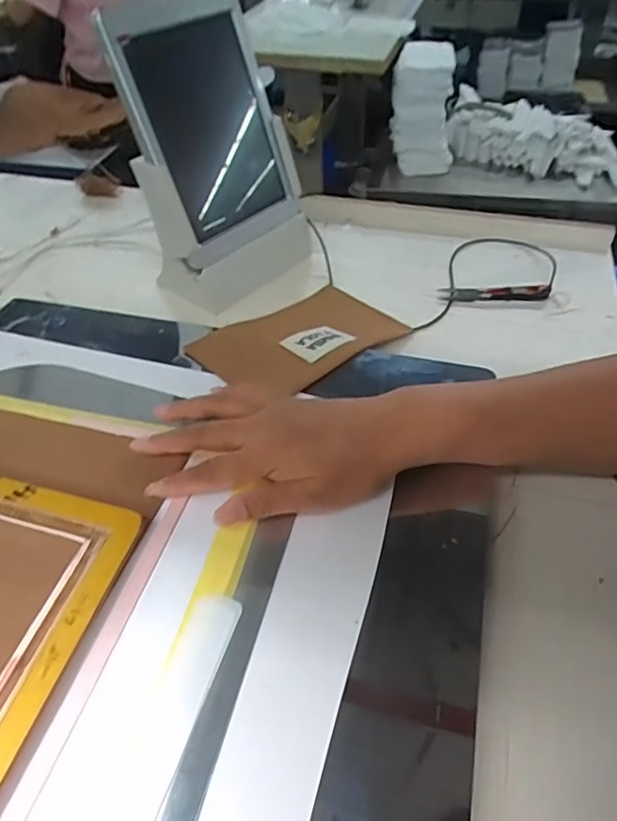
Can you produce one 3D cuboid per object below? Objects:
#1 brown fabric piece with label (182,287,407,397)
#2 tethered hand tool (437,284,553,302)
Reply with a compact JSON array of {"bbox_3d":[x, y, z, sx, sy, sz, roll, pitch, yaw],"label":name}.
[{"bbox_3d":[-0.004,-0.065,0.495,0.177,0.016,0.106,-33,54,-26],"label":"brown fabric piece with label"},{"bbox_3d":[0.184,-0.115,0.556,0.107,0.013,0.023,-1,47,0],"label":"tethered hand tool"}]

